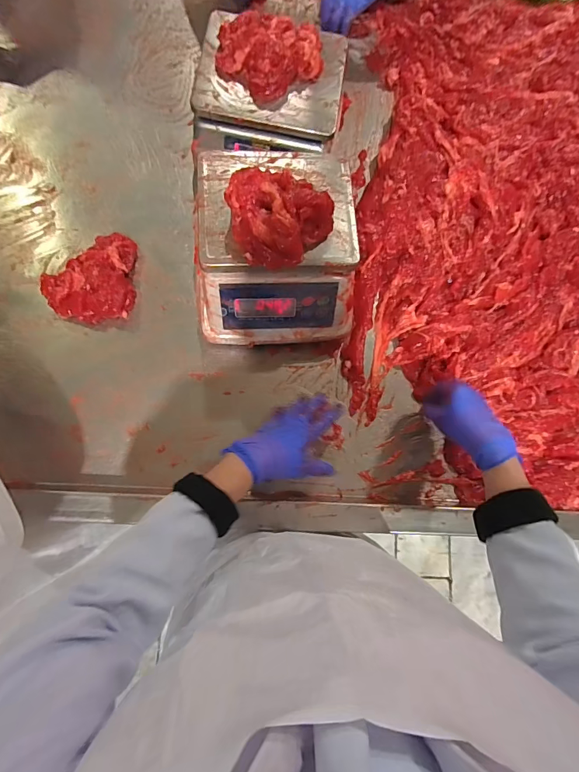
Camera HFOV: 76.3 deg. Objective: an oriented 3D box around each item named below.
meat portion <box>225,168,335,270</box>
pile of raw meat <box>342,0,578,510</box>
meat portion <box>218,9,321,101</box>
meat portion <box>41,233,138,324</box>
[{"bbox_3d":[-0.008,-0.207,0.448,0.122,0.050,0.104,-12,81,-5],"label":"meat portion"},{"bbox_3d":[0.540,-0.282,0.620,0.829,0.077,0.933,5,79,1],"label":"pile of raw meat"},{"bbox_3d":[-0.029,-0.496,0.552,0.156,0.049,0.106,-7,81,-4],"label":"meat portion"},{"bbox_3d":[-0.317,-0.175,0.580,0.129,0.039,0.146,-2,81,-3],"label":"meat portion"}]

